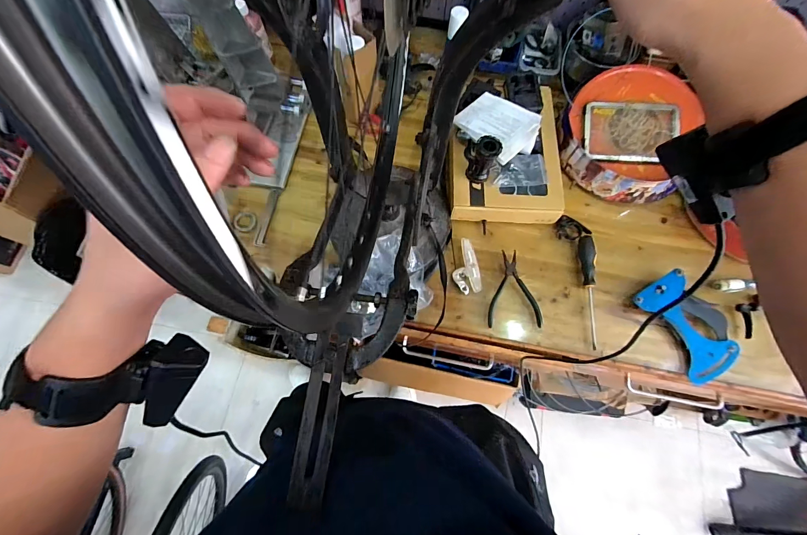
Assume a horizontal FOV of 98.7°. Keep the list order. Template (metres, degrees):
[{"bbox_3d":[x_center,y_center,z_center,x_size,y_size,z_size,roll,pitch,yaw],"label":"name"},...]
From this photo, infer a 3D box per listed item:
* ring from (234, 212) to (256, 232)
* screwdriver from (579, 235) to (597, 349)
[{"bbox_3d":[-0.328,-0.093,0.724,0.050,0.013,0.044,43,76,13],"label":"ring"},{"bbox_3d":[0.361,0.043,0.672,0.027,0.028,0.212,3,76,0],"label":"screwdriver"}]

